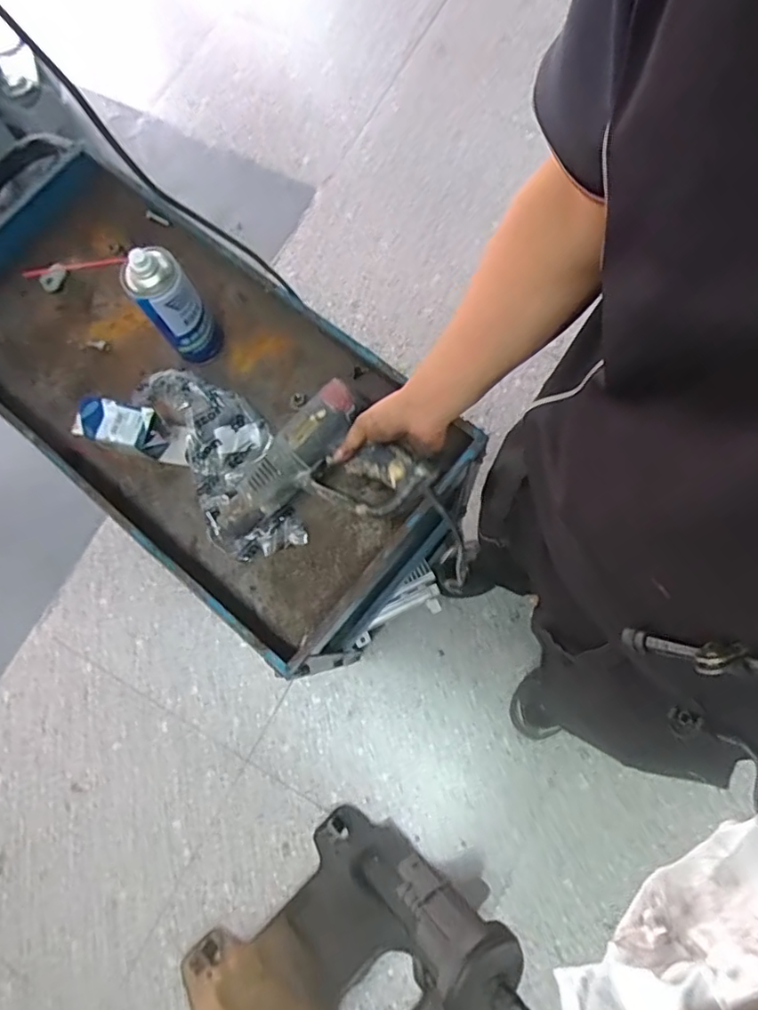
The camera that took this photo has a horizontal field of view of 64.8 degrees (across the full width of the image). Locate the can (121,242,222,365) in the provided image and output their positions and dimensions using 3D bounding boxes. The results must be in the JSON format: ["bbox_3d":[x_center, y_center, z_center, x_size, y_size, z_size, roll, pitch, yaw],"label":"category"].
[{"bbox_3d":[-0.251,-0.242,0.740,0.070,0.179,0.055,-44,78,-7],"label":"can"}]

